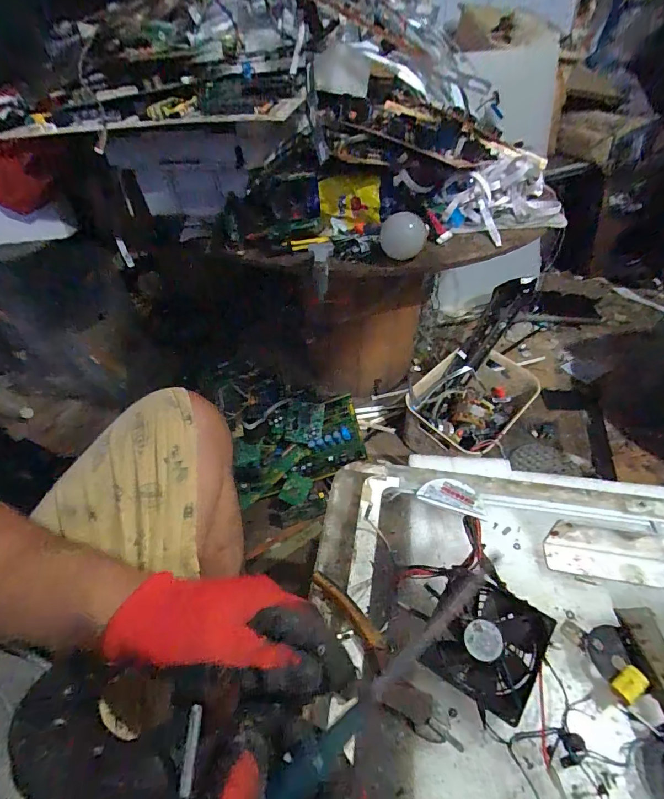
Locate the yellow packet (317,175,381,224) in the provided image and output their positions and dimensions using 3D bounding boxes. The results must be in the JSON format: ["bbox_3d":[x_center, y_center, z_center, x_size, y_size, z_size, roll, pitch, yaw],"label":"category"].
[{"bbox_3d":[0.029,-0.328,0.668,0.100,0.069,0.013,-1,20,-5],"label":"yellow packet"}]

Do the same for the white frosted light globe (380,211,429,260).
[{"bbox_3d":[0.110,-0.257,0.616,0.069,0.057,0.072,3,43,8],"label":"white frosted light globe"}]

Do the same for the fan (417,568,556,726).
[{"bbox_3d":[0.139,0.218,0.372,0.094,0.023,0.093,25,78,30],"label":"fan"}]

